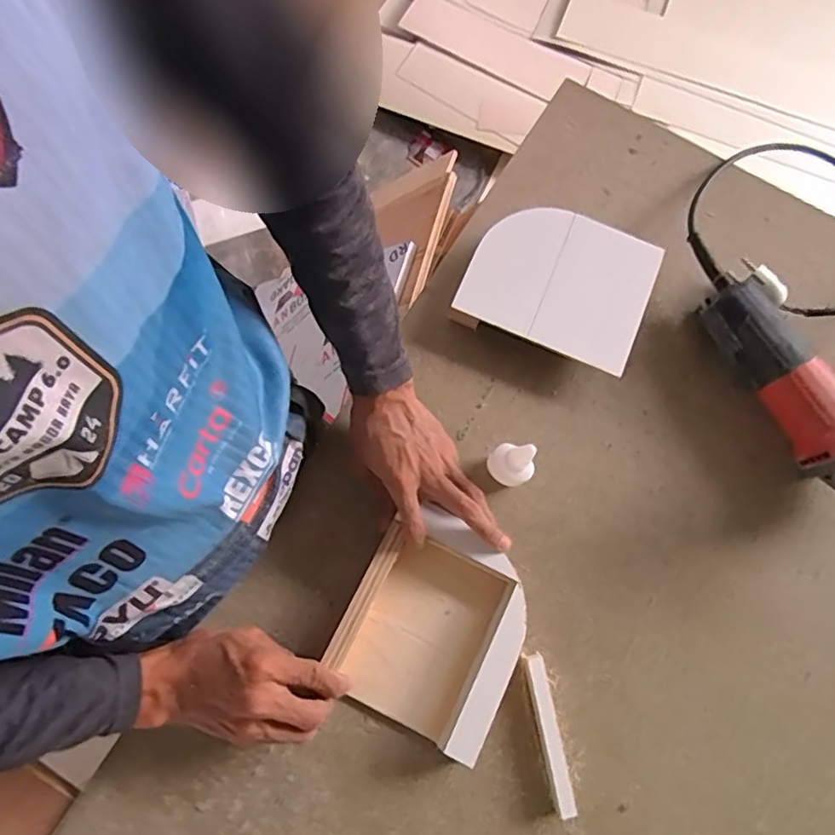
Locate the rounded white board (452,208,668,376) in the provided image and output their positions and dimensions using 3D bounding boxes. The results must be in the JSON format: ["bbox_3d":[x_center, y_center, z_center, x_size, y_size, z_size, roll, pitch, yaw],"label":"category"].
[{"bbox_3d":[0.144,-0.139,0.591,0.173,0.014,0.146,23,71,7],"label":"rounded white board"}]

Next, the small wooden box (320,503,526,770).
[{"bbox_3d":[0.015,0.182,0.511,0.147,0.030,0.167,26,76,6],"label":"small wooden box"}]

